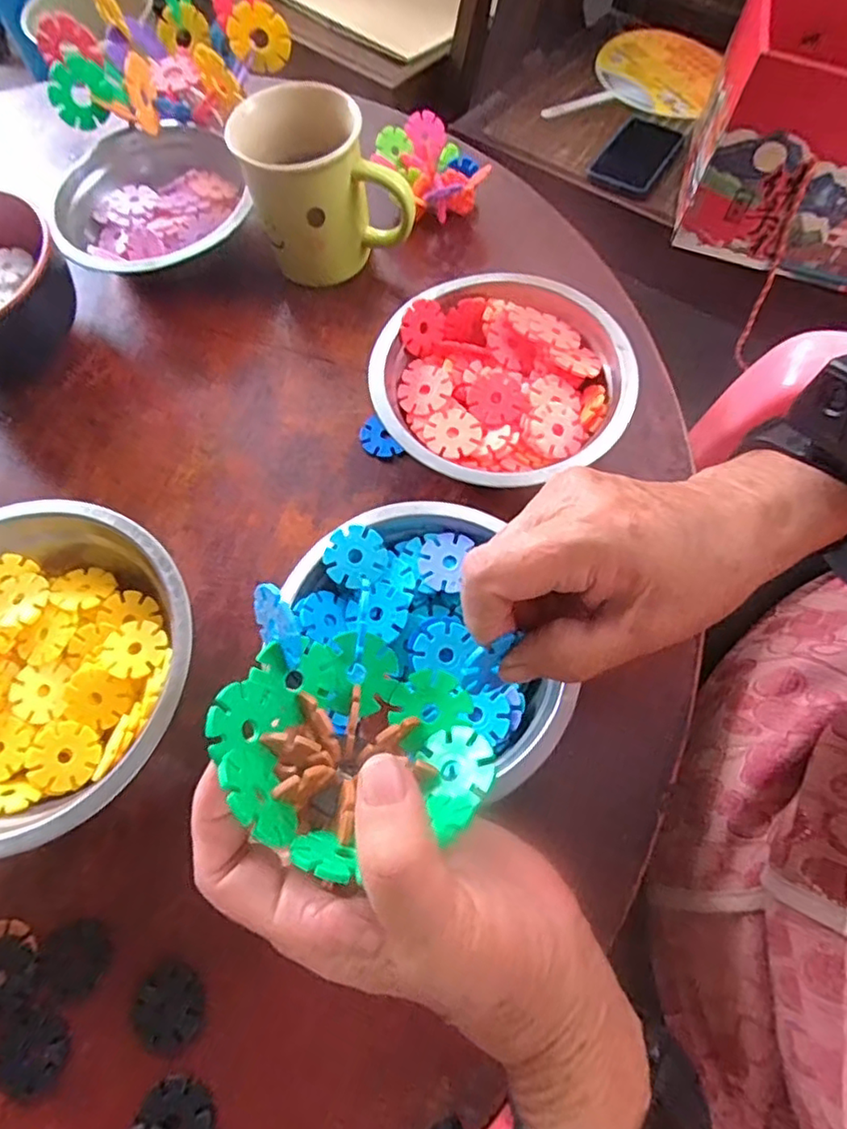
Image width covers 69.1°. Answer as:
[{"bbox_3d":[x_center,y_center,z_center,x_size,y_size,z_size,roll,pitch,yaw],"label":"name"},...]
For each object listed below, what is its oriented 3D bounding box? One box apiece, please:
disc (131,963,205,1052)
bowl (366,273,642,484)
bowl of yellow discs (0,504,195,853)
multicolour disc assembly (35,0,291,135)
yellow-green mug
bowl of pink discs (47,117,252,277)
[{"bbox_3d":[-0.111,0.194,0.269,0.028,0.004,0.031,-22,68,-7],"label":"disc"},{"bbox_3d":[0.043,-0.102,0.365,0.142,0.045,0.135,-1,67,2],"label":"bowl"},{"bbox_3d":[-0.194,0.054,0.308,0.156,0.047,0.159,29,71,13],"label":"bowl of yellow discs"},{"bbox_3d":[-0.190,-0.375,0.451,0.168,0.055,0.145,-24,69,-8],"label":"multicolour disc assembly"},{"bbox_3d":[-0.063,-0.246,0.407,0.105,0.096,0.069,-7,67,-1],"label":"yellow-green mug"},{"bbox_3d":[-0.189,-0.248,0.440,0.134,0.048,0.120,-24,69,-8],"label":"bowl of pink discs"}]

